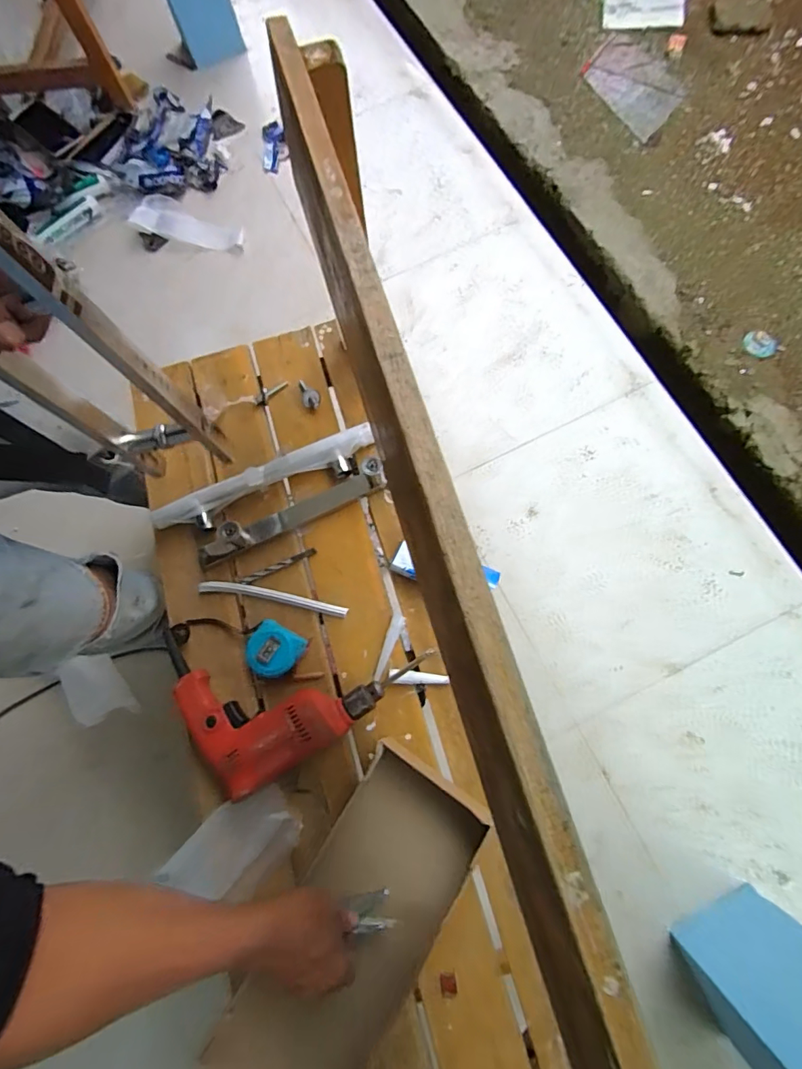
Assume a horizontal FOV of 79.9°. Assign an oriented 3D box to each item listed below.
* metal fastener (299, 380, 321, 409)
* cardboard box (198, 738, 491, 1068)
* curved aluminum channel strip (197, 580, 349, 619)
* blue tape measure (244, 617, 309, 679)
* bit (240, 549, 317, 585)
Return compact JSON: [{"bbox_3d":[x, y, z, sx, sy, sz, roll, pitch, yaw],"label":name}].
[{"bbox_3d":[-0.140,-0.217,0.734,0.026,0.015,0.050,-21,75,-1],"label":"metal fastener"},{"bbox_3d":[-0.049,0.436,0.526,0.179,0.067,0.369,30,80,11],"label":"cardboard box"},{"bbox_3d":[-0.176,0.086,0.659,0.207,0.007,0.021,9,76,7],"label":"curved aluminum channel strip"},{"bbox_3d":[-0.165,0.152,0.624,0.066,0.031,0.066,26,79,11],"label":"blue tape measure"},{"bbox_3d":[-0.171,0.045,0.668,0.111,0.004,0.010,-25,75,-2],"label":"bit"}]

